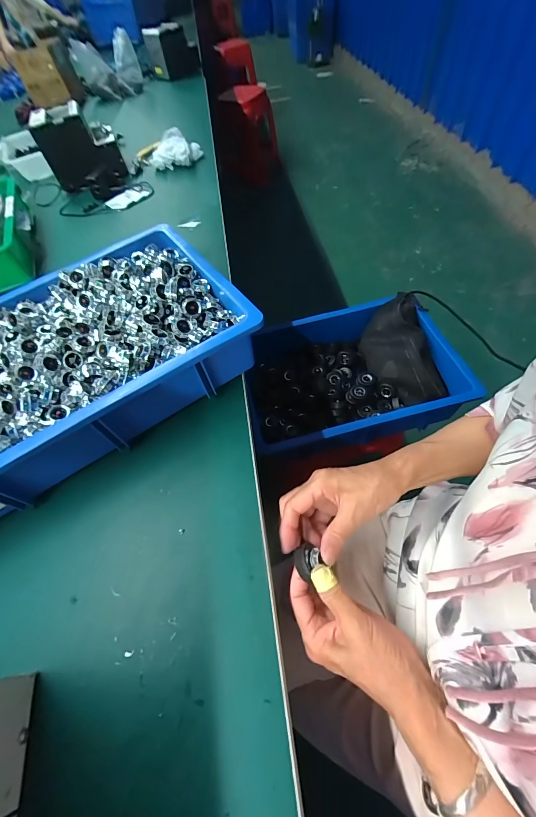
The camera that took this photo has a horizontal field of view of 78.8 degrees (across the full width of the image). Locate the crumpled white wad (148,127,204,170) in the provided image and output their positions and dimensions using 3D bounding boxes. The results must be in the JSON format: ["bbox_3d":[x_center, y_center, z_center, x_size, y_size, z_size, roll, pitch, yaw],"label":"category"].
[{"bbox_3d":[-0.249,-0.685,0.865,0.136,0.056,0.123,-17,57,-5],"label":"crumpled white wad"}]

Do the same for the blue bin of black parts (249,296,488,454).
[{"bbox_3d":[0.168,-0.077,0.705,0.423,0.114,0.299,-14,57,-3],"label":"blue bin of black parts"}]

